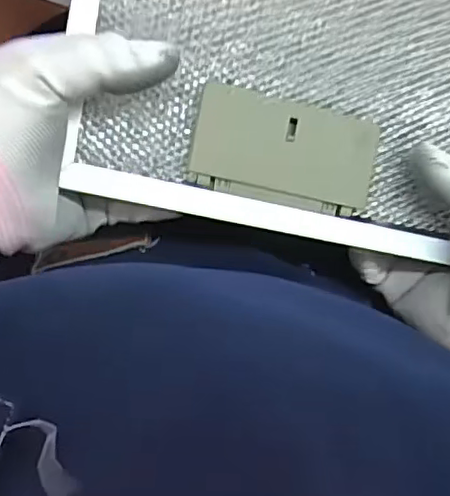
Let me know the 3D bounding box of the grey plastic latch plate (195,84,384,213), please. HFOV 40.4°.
[{"bbox_3d":[0.028,-0.044,0.277,0.084,0.006,0.045,10,88,-9],"label":"grey plastic latch plate"}]

